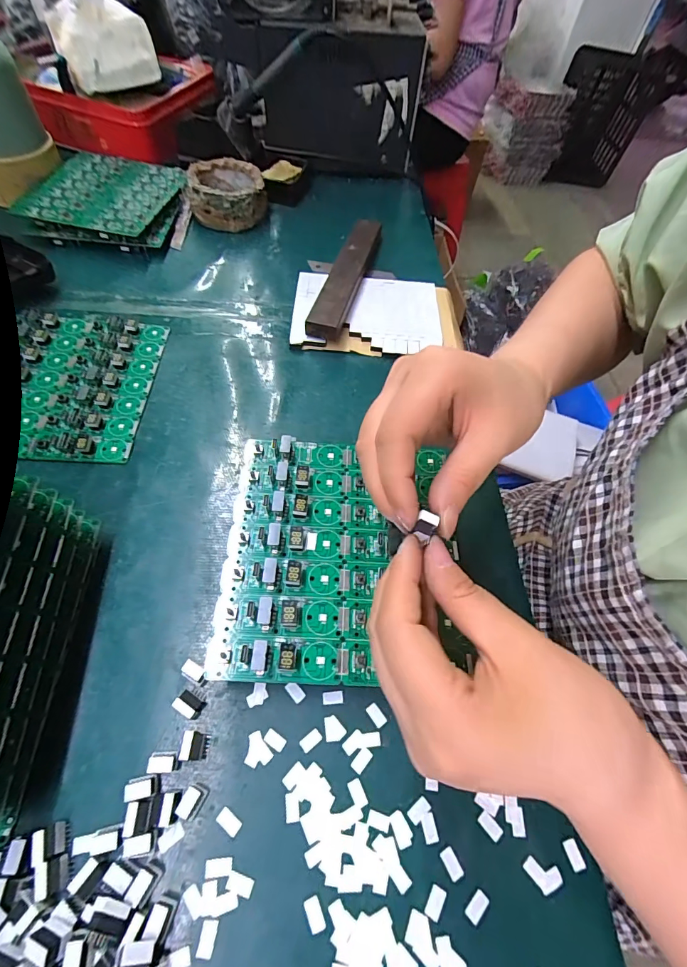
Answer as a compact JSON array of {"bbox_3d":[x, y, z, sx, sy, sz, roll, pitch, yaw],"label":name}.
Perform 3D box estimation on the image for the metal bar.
[{"bbox_3d":[0.005,-0.217,0.418,0.031,0.022,0.201,14,59,4],"label":"metal bar"}]

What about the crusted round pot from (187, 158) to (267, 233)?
[{"bbox_3d":[-0.134,-0.332,0.466,0.082,0.044,0.080,-10,60,-11],"label":"crusted round pot"}]

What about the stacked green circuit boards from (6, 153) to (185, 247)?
[{"bbox_3d":[-0.257,-0.312,0.448,0.145,0.033,0.142,5,59,-2],"label":"stacked green circuit boards"}]

